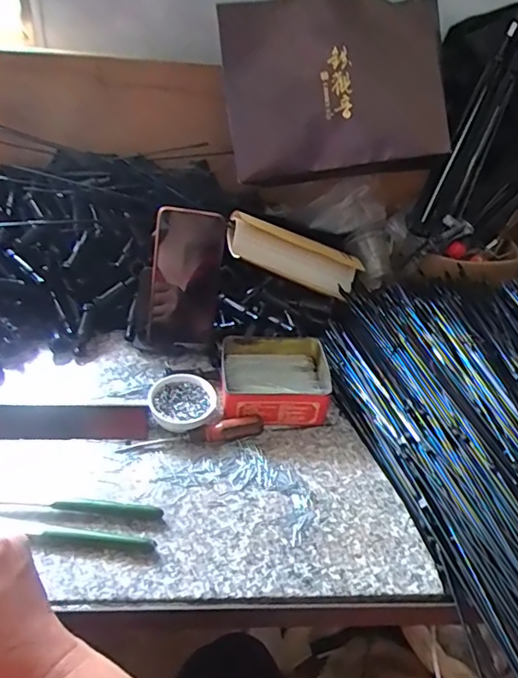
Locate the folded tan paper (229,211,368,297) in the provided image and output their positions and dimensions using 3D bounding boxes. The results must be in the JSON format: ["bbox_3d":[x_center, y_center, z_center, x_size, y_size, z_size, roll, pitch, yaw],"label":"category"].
[{"bbox_3d":[0.053,-0.114,0.753,0.211,0.048,0.069,17,36,-20],"label":"folded tan paper"}]

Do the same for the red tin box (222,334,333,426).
[{"bbox_3d":[0.021,0.047,0.626,0.127,0.041,0.109,2,40,-6],"label":"red tin box"}]

